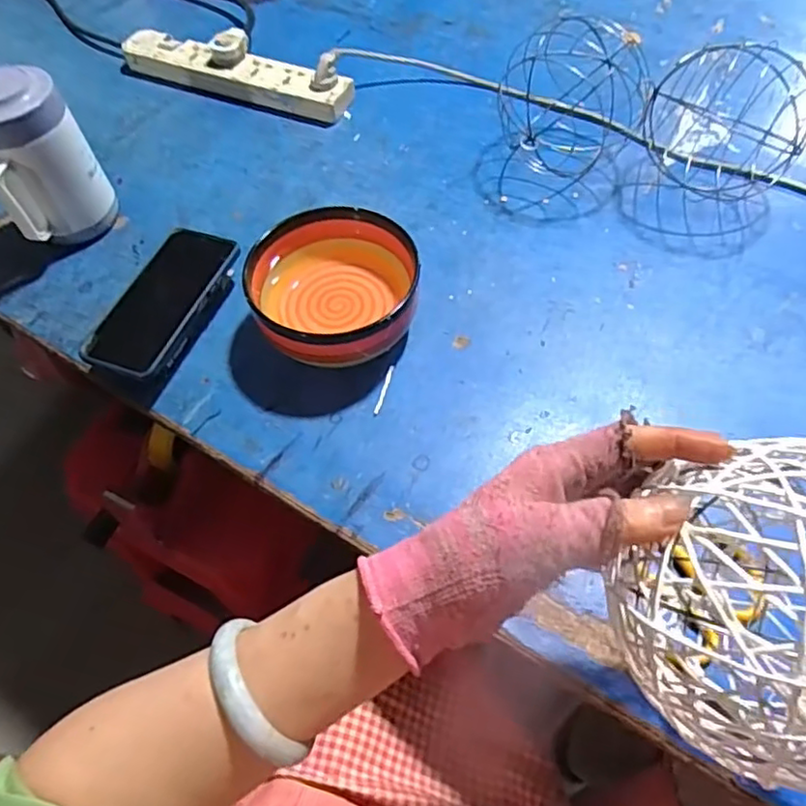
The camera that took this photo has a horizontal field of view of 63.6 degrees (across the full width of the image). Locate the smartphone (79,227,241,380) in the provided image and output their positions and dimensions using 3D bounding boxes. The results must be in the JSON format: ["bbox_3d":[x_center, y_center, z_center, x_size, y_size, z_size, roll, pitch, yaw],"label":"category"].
[{"bbox_3d":[-0.214,-0.095,0.585,0.071,0.017,0.160,20,62,8],"label":"smartphone"}]

